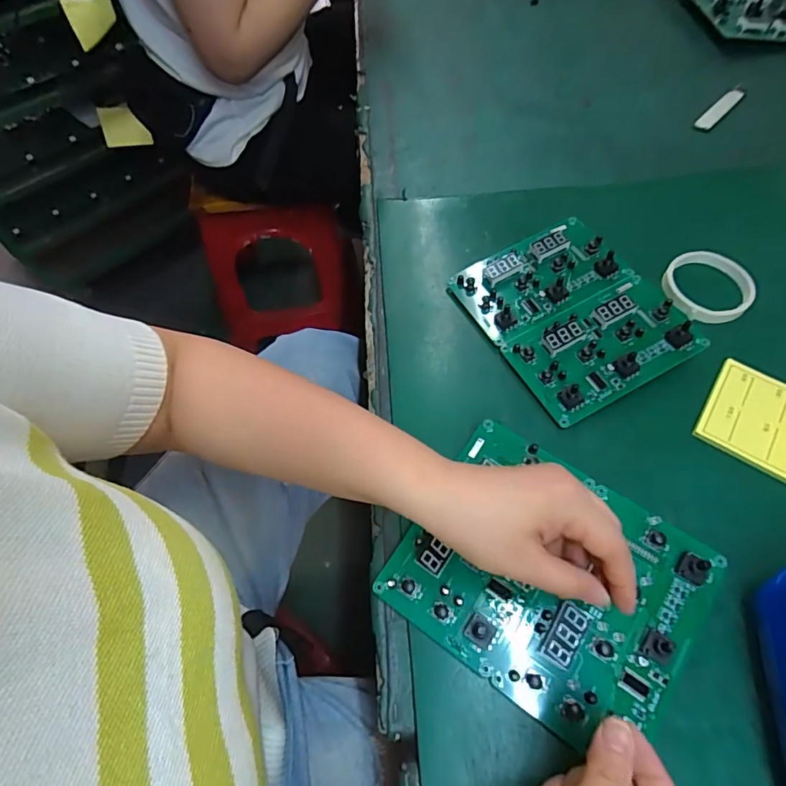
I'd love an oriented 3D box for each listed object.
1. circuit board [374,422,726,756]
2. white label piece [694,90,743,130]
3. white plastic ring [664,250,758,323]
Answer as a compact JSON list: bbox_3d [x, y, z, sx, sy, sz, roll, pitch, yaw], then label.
[{"bbox_3d":[0.114,0.132,0.361,0.200,0.028,0.167,31,63,19],"label":"circuit board"},{"bbox_3d":[0.486,-0.420,0.725,0.023,0.008,0.128,39,66,22],"label":"white label piece"},{"bbox_3d":[0.339,-0.113,0.529,0.086,0.023,0.091,20,60,12],"label":"white plastic ring"}]

